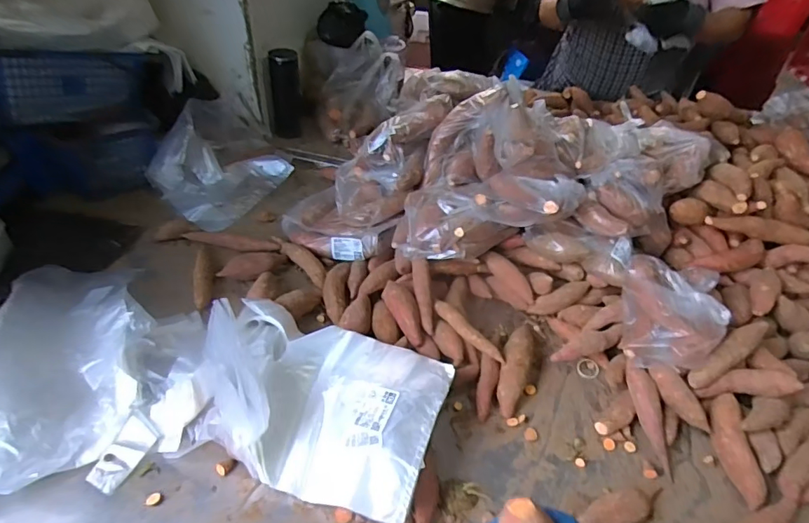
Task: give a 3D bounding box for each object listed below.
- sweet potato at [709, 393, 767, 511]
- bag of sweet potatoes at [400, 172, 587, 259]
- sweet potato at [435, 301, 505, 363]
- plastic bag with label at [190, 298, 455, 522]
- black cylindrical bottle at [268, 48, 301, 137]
[{"bbox_3d":[0.422,0.239,0.618,0.038,0.034,0.132,1,59,-3],"label":"sweet potato"},{"bbox_3d":[0.129,-0.075,0.745,0.275,0.094,0.136,-12,37,23],"label":"bag of sweet potatoes"},{"bbox_3d":[0.091,0.105,0.710,0.025,0.025,0.127,-29,52,-31],"label":"sweet potato"},{"bbox_3d":[-0.119,0.158,0.602,0.323,0.080,0.217,15,43,11],"label":"plastic bag with label"},{"bbox_3d":[-0.273,-0.382,1.115,0.072,0.199,0.079,-4,43,-9],"label":"black cylindrical bottle"}]

